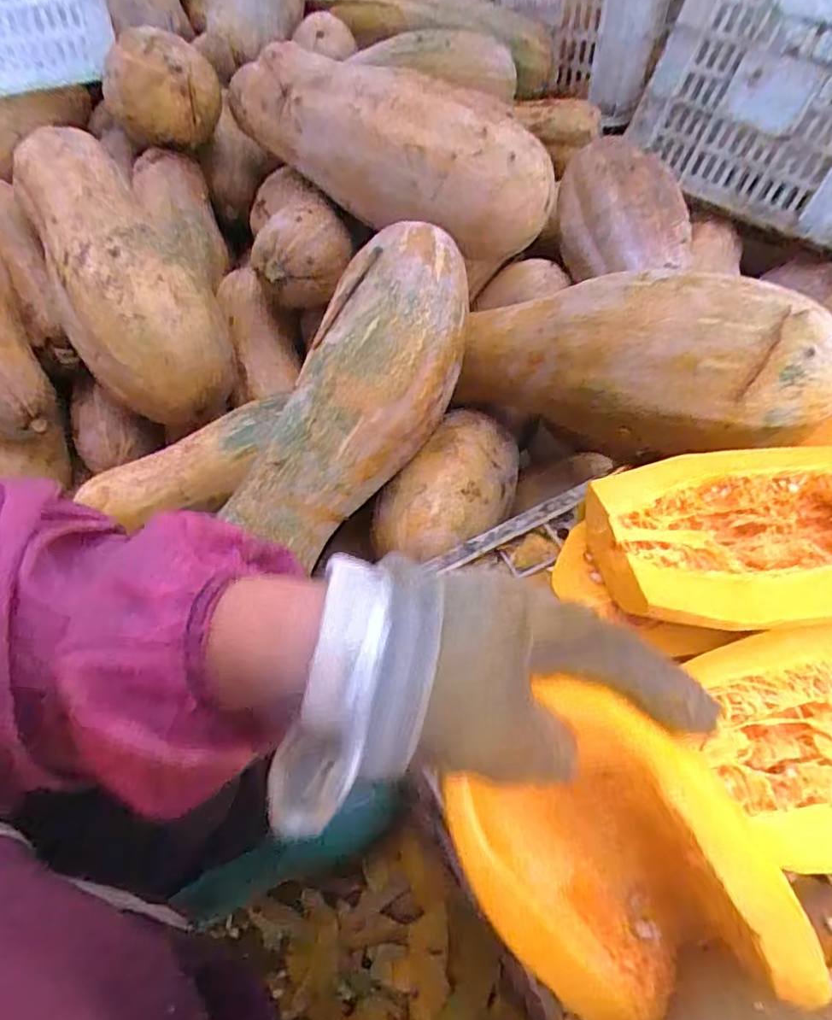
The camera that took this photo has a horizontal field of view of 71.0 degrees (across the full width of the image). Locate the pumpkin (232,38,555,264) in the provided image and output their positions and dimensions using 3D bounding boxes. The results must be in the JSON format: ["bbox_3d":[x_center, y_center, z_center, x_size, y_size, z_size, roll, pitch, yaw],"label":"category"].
[{"bbox_3d":[-0.044,-0.374,0.594,0.126,0.122,0.370,-39,63,-21],"label":"pumpkin"}]

